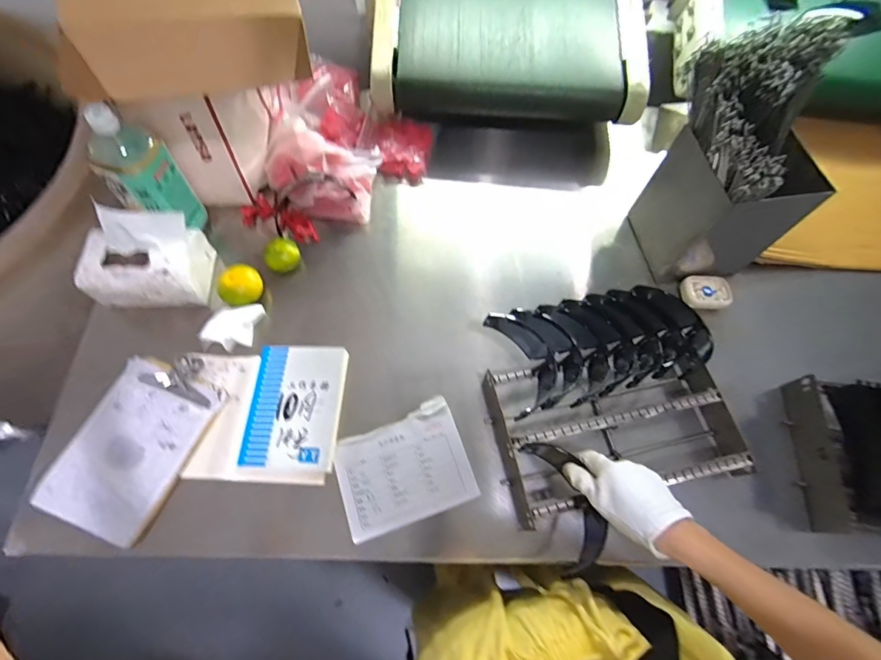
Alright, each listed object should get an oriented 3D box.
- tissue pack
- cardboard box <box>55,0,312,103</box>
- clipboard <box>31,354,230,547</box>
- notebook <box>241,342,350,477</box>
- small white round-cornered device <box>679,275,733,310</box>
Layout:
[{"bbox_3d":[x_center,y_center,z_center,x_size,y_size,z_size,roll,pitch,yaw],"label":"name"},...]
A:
[{"bbox_3d":[-0.428,-0.101,0.628,0.142,0.157,0.109,3,67,-1],"label":"tissue pack"},{"bbox_3d":[-0.337,-0.461,0.567,0.261,0.103,0.316,-15,69,-8],"label":"cardboard box"},{"bbox_3d":[-0.406,0.144,0.581,0.150,0.015,0.231,21,68,7],"label":"clipboard"},{"bbox_3d":[-0.202,0.104,0.604,0.126,0.025,0.170,3,67,-1],"label":"notebook"},{"bbox_3d":[0.445,-0.062,0.723,0.070,0.021,0.057,-6,68,-5],"label":"small white round-cornered device"}]

